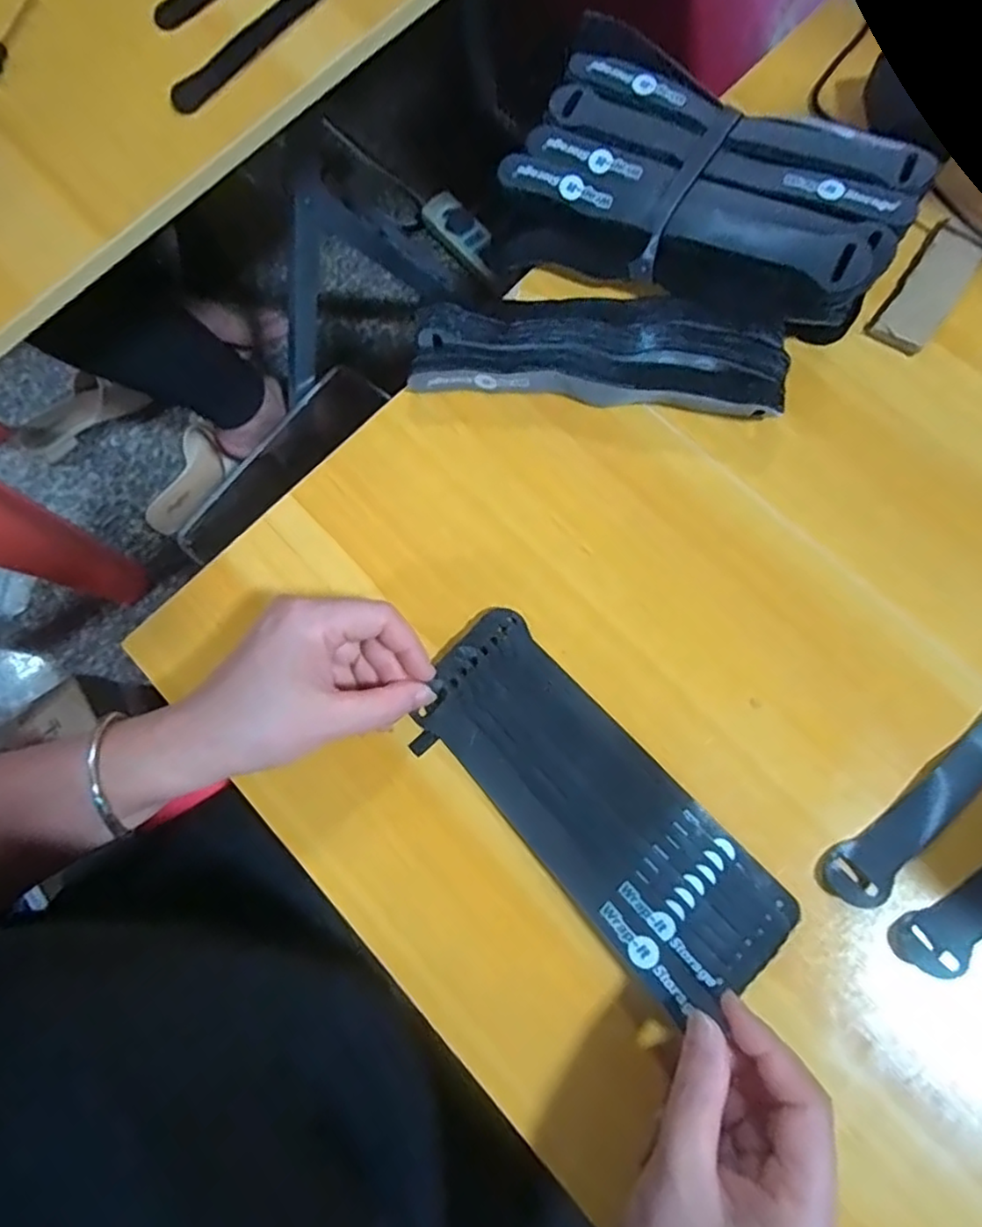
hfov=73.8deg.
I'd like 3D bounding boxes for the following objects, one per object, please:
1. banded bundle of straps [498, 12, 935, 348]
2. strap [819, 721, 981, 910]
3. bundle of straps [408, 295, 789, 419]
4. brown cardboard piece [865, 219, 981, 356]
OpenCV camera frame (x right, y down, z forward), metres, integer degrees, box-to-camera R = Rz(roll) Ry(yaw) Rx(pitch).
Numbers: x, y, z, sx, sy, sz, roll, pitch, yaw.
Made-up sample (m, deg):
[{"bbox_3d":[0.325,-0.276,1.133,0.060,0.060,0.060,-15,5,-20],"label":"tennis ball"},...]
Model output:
[{"bbox_3d":[0.120,-0.235,0.365,0.209,0.048,0.132,28,81,11],"label":"banded bundle of straps"},{"bbox_3d":[0.236,0.061,0.307,0.206,0.007,0.023,-40,76,-4],"label":"strap"},{"bbox_3d":[0.059,-0.145,0.363,0.195,0.021,0.059,8,78,8],"label":"bundle of straps"},{"bbox_3d":[0.254,-0.190,0.375,0.032,0.006,0.096,35,83,12],"label":"brown cardboard piece"}]

